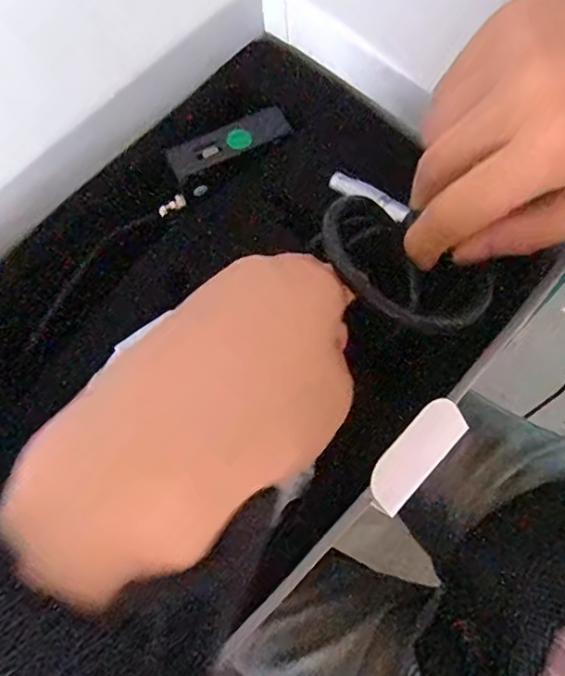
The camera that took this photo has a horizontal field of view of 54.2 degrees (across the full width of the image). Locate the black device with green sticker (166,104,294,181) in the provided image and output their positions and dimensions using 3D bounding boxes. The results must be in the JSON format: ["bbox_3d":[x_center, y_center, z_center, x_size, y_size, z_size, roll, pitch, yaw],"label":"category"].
[{"bbox_3d":[-0.029,-0.104,0.293,0.065,0.006,0.020,-24,72,-5],"label":"black device with green sticker"}]

